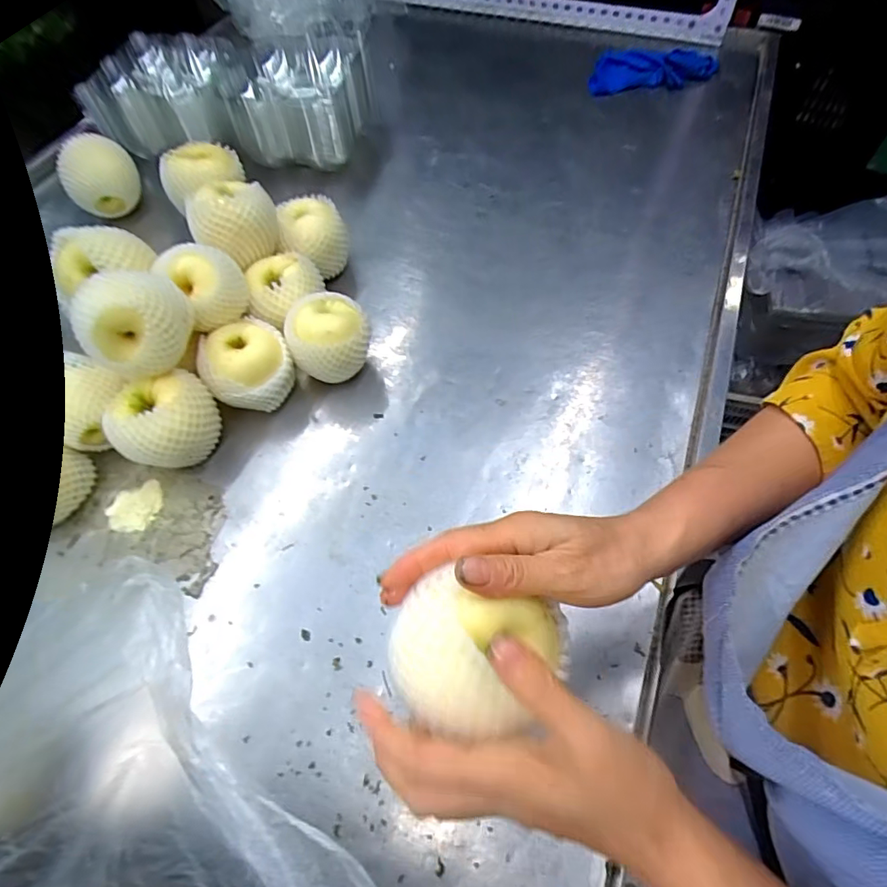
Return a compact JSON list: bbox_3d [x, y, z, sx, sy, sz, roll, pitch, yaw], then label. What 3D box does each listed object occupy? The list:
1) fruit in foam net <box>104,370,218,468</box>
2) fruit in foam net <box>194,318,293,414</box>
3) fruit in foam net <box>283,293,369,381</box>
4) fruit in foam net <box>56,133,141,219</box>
[{"bbox_3d":[-0.284,-0.018,0.526,0.094,0.090,0.086,-16,60,-5],"label":"fruit in foam net"},{"bbox_3d":[-0.215,-0.079,0.564,0.090,0.087,0.083,-2,59,3],"label":"fruit in foam net"},{"bbox_3d":[-0.128,-0.117,0.580,0.090,0.091,0.088,-12,59,-3],"label":"fruit in foam net"},{"bbox_3d":[-0.518,-0.400,0.766,0.102,0.111,0.082,-29,61,-13],"label":"fruit in foam net"}]

